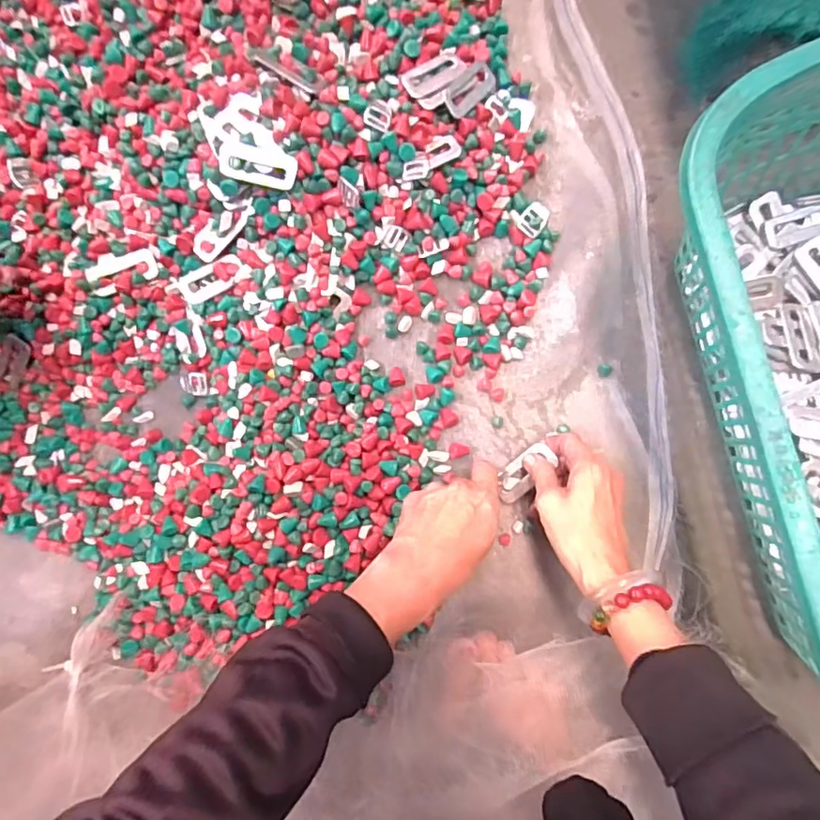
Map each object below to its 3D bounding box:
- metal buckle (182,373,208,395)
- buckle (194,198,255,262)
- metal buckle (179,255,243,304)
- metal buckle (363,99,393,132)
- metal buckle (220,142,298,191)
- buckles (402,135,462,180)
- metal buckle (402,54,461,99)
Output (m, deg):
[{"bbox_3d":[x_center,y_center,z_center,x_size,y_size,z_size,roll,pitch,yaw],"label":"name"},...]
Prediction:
[{"bbox_3d":[-0.197,-0.024,0.501,0.023,0.005,0.020,0,86,6],"label":"metal buckle"},{"bbox_3d":[-0.161,-0.155,0.468,0.020,0.006,0.065,42,104,-18],"label":"buckle"},{"bbox_3d":[-0.174,-0.116,0.482,0.059,0.009,0.025,-28,116,3],"label":"metal buckle"},{"bbox_3d":[-0.026,-0.245,0.453,0.022,0.004,0.026,23,77,-4],"label":"metal buckle"},{"bbox_3d":[-0.122,-0.197,0.441,0.059,0.009,0.029,9,101,-11],"label":"metal buckle"},{"bbox_3d":[0.019,-0.211,0.455,0.058,0.011,0.024,-35,85,-2],"label":"buckles"},{"bbox_3d":[0.020,-0.283,0.462,0.052,0.007,0.028,-29,84,3],"label":"metal buckle"}]

